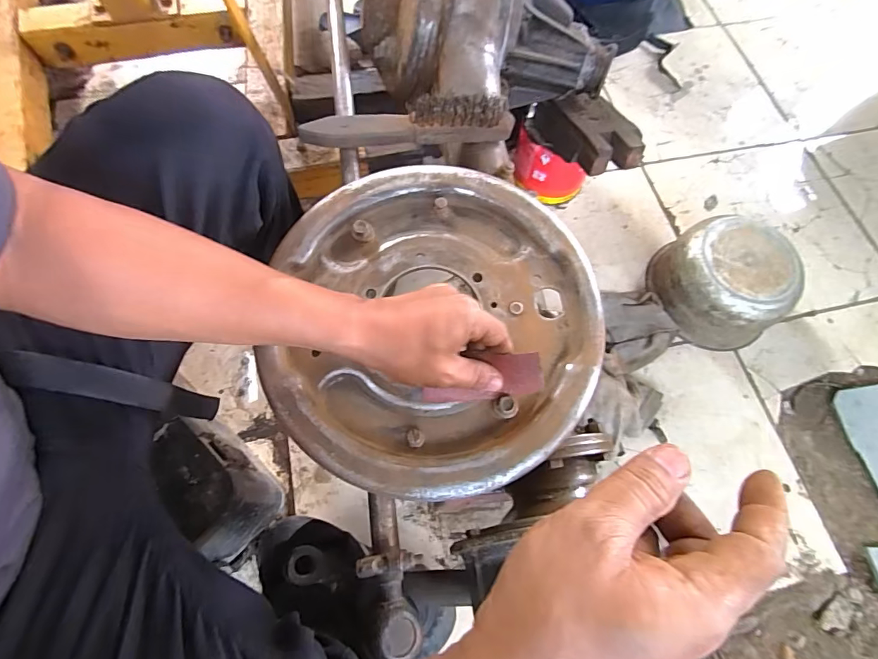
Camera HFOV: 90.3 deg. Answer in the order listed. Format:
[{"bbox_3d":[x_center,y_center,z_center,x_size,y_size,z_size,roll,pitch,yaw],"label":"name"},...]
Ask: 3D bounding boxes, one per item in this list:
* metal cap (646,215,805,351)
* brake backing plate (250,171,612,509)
[{"bbox_3d":[0.510,-0.090,0.791,0.193,0.127,0.221,-35,72,-12],"label":"metal cap"},{"bbox_3d":[-0.003,-0.010,0.387,0.277,0.032,0.288,3,69,2],"label":"brake backing plate"}]

